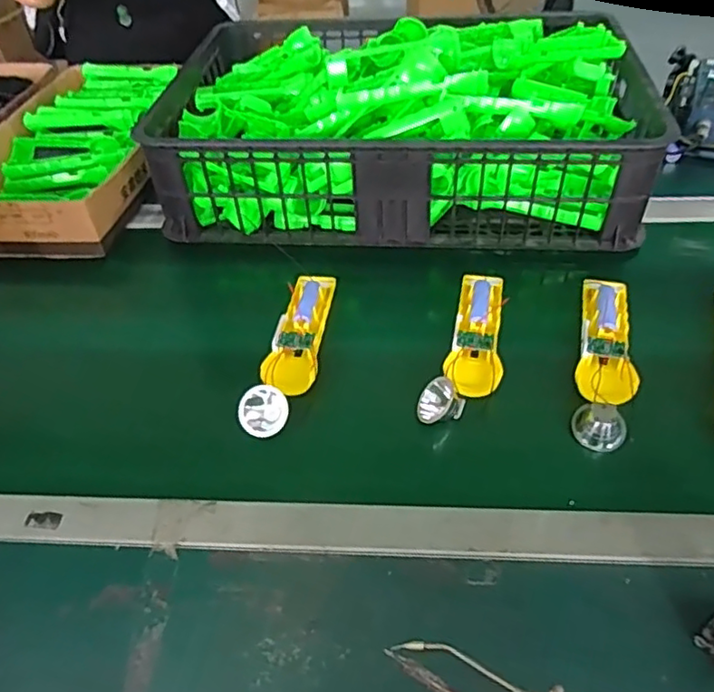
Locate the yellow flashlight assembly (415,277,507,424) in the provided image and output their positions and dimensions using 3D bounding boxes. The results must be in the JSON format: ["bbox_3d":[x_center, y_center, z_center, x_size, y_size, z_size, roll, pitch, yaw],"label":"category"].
[{"bbox_3d":[0.113,-0.004,0.592,0.060,0.031,0.201,12,47,16],"label":"yellow flashlight assembly"}]

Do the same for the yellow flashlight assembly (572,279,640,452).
[{"bbox_3d":[0.236,0.010,0.587,0.047,0.034,0.192,10,47,14],"label":"yellow flashlight assembly"}]

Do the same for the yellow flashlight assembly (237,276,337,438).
[{"bbox_3d":[-0.059,-0.001,0.607,0.055,0.025,0.206,5,46,10],"label":"yellow flashlight assembly"}]

